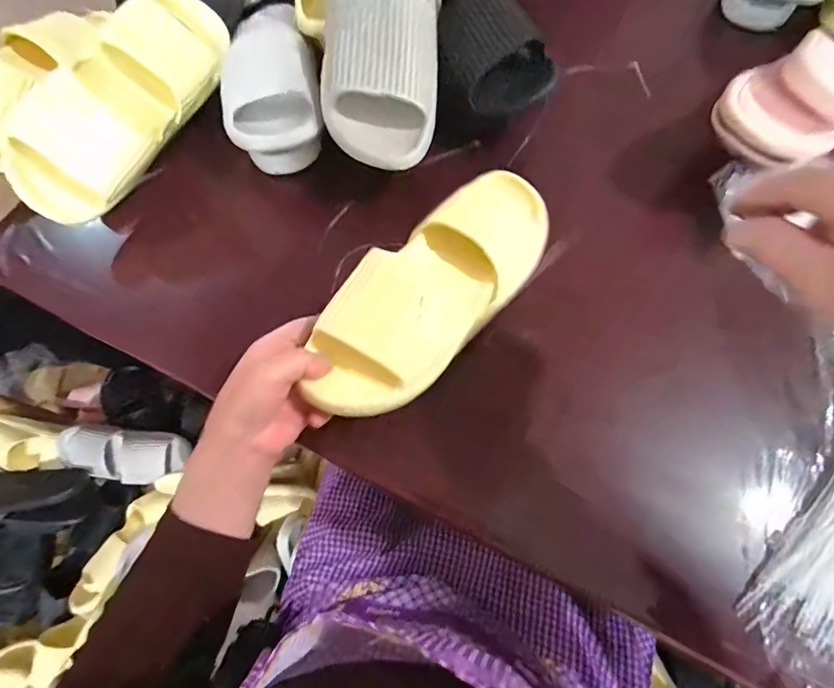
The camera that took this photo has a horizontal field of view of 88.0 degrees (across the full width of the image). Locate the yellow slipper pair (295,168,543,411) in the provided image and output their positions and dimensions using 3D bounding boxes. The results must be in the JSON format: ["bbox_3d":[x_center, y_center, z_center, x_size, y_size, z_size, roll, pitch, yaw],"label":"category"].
[{"bbox_3d":[0.020,-0.052,0.367,0.098,0.057,0.274,36,64,15],"label":"yellow slipper pair"}]

